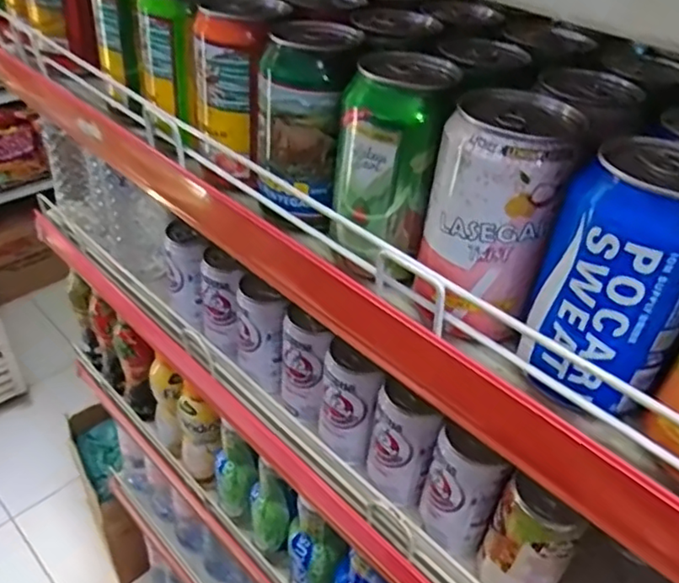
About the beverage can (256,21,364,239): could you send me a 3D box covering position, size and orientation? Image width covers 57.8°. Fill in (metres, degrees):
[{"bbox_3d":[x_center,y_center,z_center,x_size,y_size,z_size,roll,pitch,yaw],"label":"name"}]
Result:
[{"bbox_3d":[-0.015,-0.098,0.377,0.053,0.112,0.054,3,39,-2],"label":"beverage can"}]

